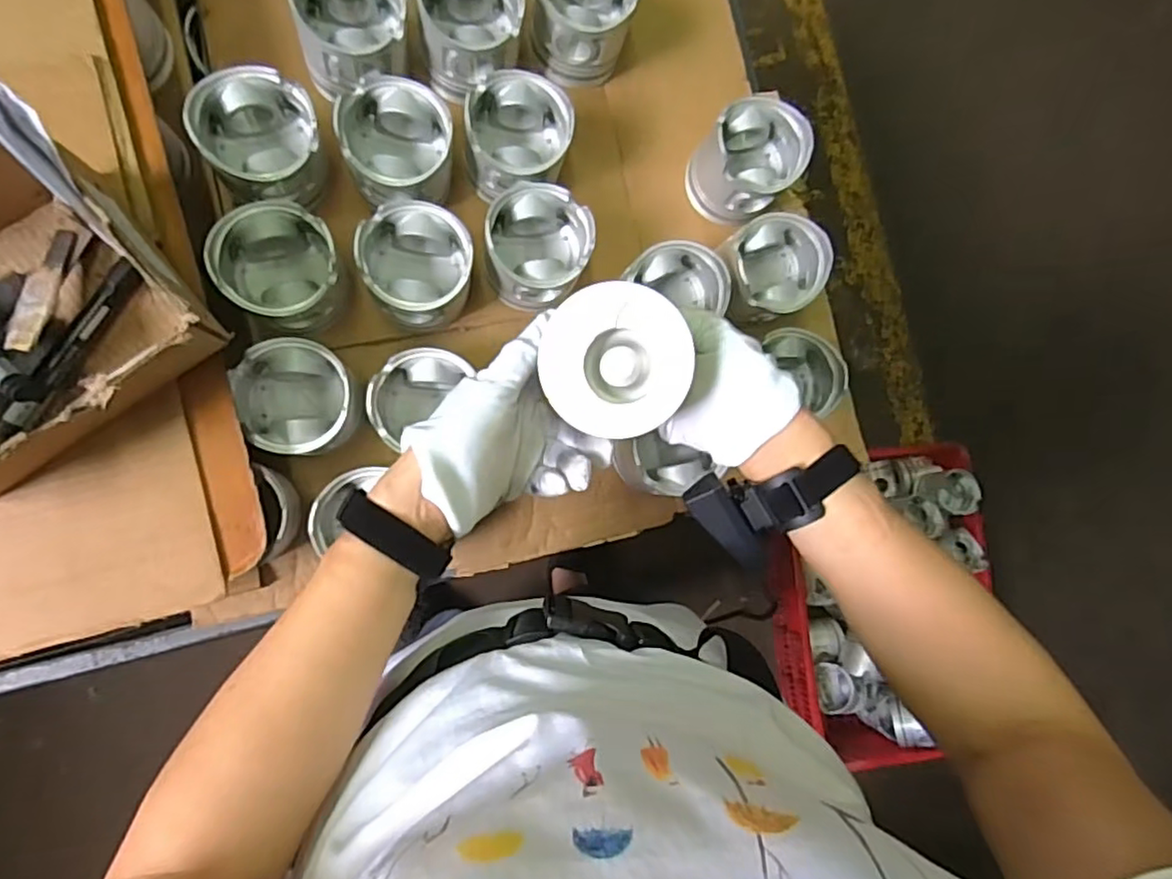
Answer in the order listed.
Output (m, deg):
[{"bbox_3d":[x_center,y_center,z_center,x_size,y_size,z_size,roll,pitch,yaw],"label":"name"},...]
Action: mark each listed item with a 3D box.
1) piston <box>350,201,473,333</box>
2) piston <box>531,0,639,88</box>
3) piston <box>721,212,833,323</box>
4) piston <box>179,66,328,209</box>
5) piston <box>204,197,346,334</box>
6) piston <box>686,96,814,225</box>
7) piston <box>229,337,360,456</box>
[{"bbox_3d":[-0.146,-0.148,0.565,0.090,0.090,0.092,0,86,-7],"label":"piston"},{"bbox_3d":[-0.005,-0.406,0.615,0.093,0.081,0.095,19,82,-9],"label":"piston"},{"bbox_3d":[0.173,-0.161,0.610,0.097,0.069,0.090,1,85,-11],"label":"piston"},{"bbox_3d":[-0.267,-0.248,0.530,0.094,0.063,0.094,1,85,-11],"label":"piston"},{"bbox_3d":[-0.252,-0.142,0.531,0.094,0.076,0.093,1,85,-11],"label":"piston"},{"bbox_3d":[0.157,-0.272,0.625,0.098,0.078,0.092,-39,93,-12],"label":"piston"},{"bbox_3d":[-0.237,-0.033,0.531,0.097,0.066,0.090,31,80,-7],"label":"piston"}]

